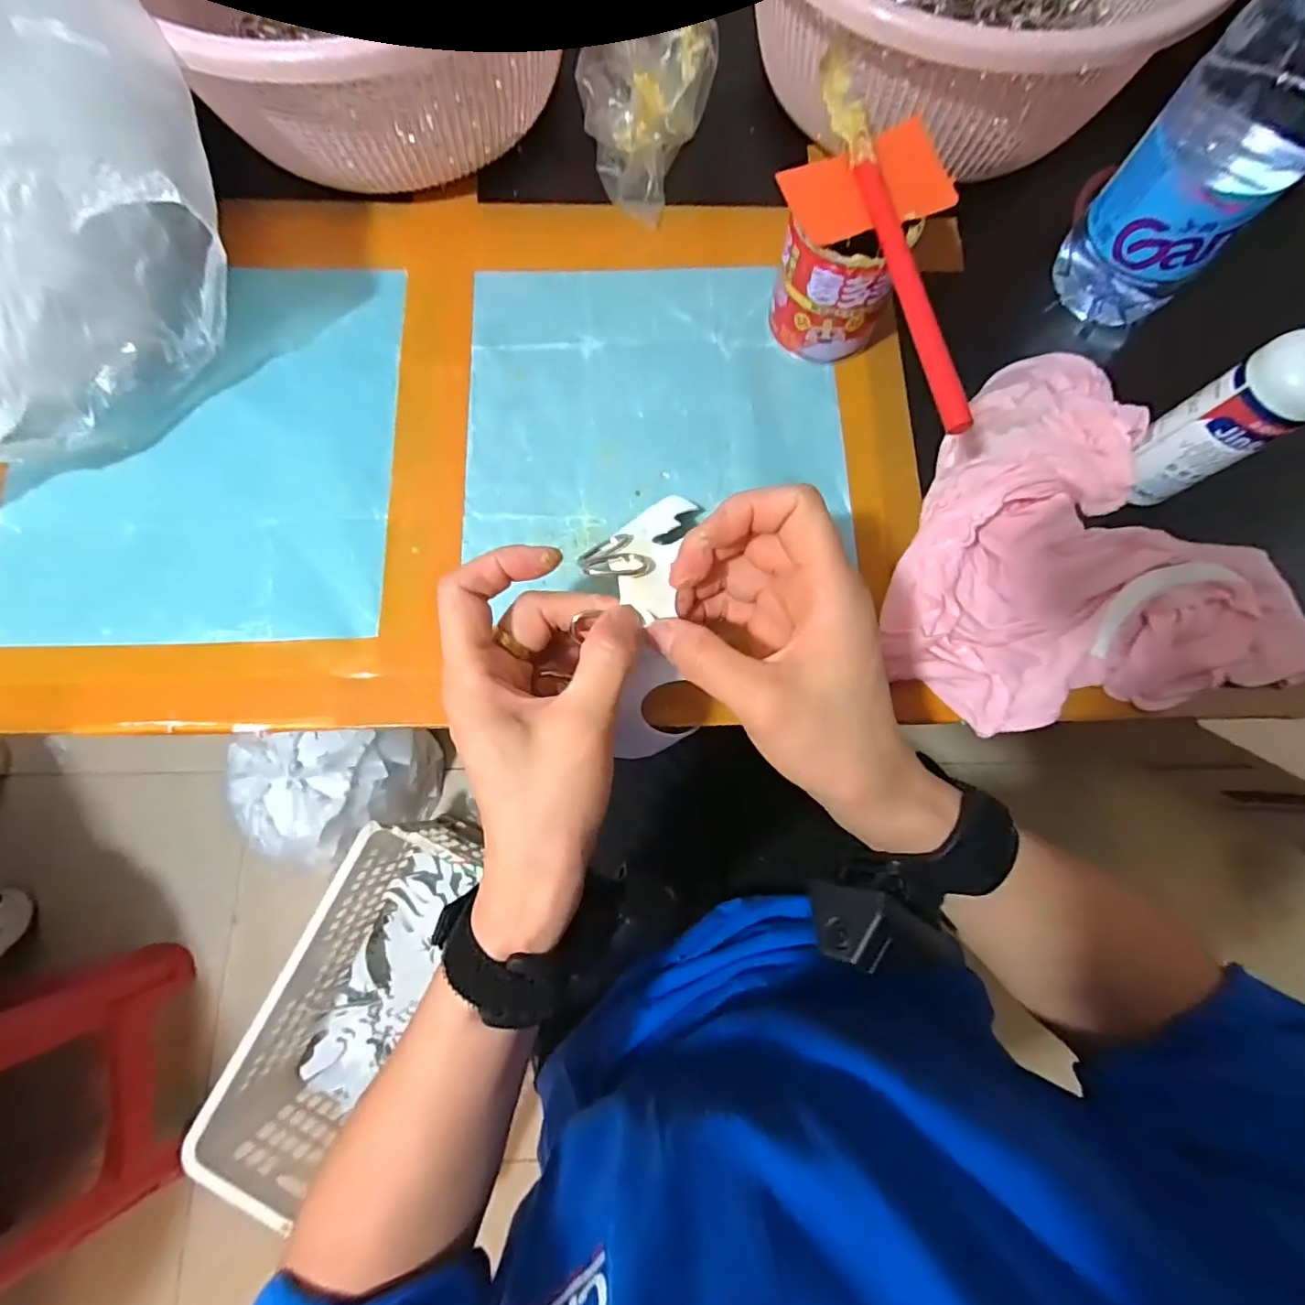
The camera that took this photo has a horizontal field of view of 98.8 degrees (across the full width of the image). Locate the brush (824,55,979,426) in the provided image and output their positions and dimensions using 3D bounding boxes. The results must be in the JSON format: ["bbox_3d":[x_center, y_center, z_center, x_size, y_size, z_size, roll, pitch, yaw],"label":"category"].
[{"bbox_3d":[0.116,-0.201,0.265,0.018,0.010,0.217,-11,77,-3],"label":"brush"}]

